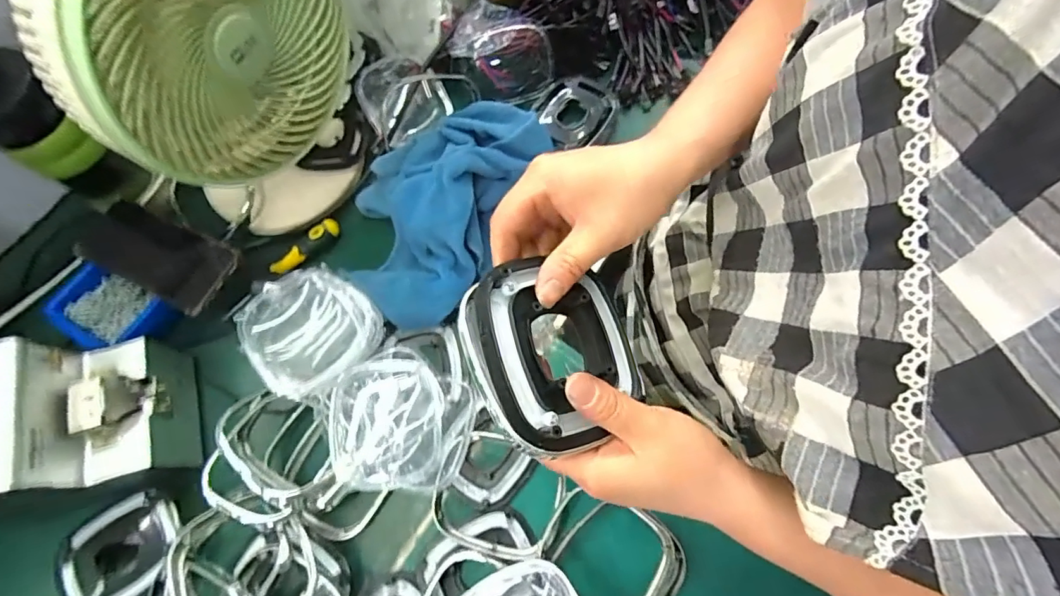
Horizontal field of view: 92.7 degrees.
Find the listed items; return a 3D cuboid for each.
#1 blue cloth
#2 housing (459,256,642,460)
[{"bbox_3d":[-0.093,-0.118,0.563,0.175,0.070,0.292,34,76,10],"label":"blue cloth"},{"bbox_3d":[0.017,0.031,0.301,0.096,0.035,0.106,-16,78,-22],"label":"housing"}]

